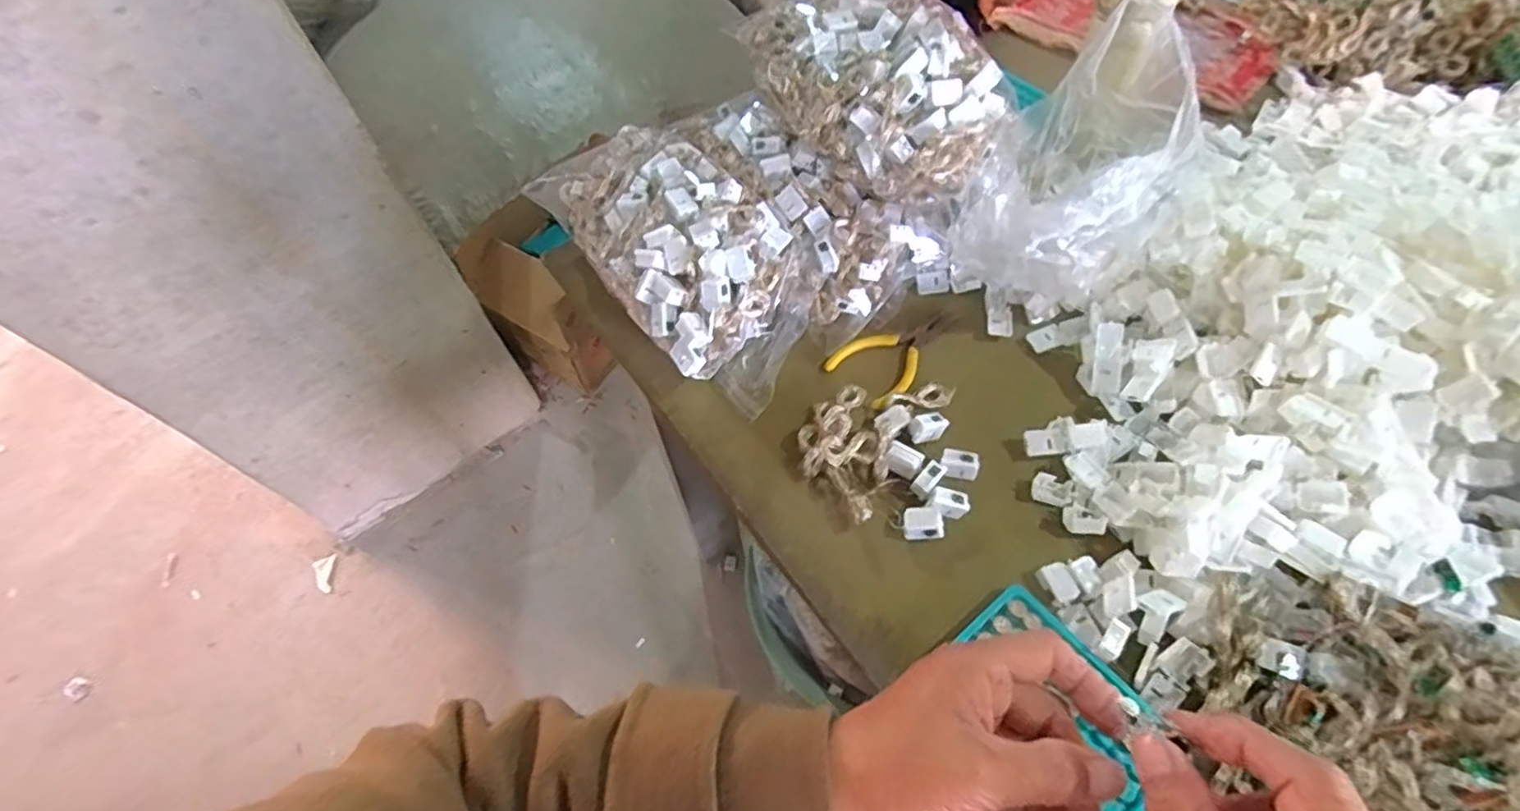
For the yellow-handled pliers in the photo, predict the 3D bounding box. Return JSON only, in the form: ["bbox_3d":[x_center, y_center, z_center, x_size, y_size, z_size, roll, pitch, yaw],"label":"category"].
[{"bbox_3d":[0.120,-0.048,0.542,0.115,0.009,0.064,-35,62,-17],"label":"yellow-handled pliers"}]

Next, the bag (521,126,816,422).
[{"bbox_3d":[-0.051,-0.139,0.558,0.173,0.101,0.267,-33,61,-16],"label":"bag"}]

